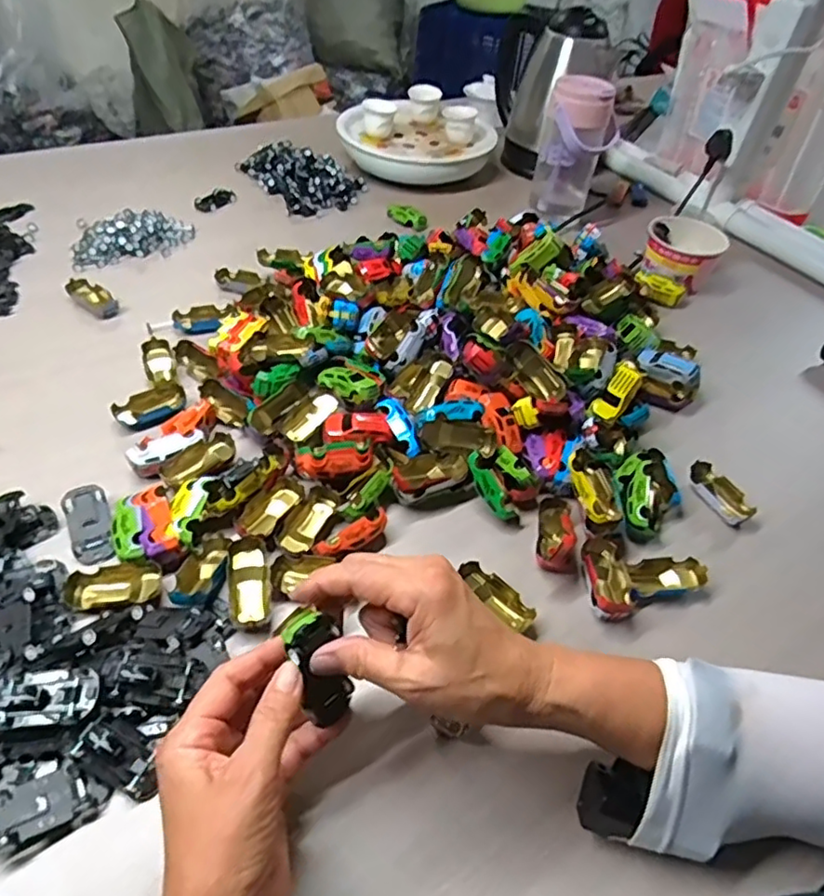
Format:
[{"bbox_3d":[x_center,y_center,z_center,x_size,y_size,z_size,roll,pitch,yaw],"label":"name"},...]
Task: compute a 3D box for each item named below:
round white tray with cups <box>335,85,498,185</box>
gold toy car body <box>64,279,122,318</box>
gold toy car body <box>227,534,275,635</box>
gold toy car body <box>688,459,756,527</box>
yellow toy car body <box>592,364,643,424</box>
[{"bbox_3d":[0.009,-0.500,0.981,0.246,0.077,0.184,-3,48,-9],"label":"round white tray with cups"},{"bbox_3d":[-0.351,-0.166,0.683,0.058,0.019,0.036,37,54,24],"label":"gold toy car body"},{"bbox_3d":[-0.117,0.098,0.450,0.030,0.019,0.067,-6,49,-12],"label":"gold toy car body"},{"bbox_3d":[0.270,0.040,0.547,0.028,0.017,0.062,-24,55,-26],"label":"gold toy car body"},{"bbox_3d":[0.191,-0.052,0.573,0.024,0.016,0.056,34,81,22],"label":"yellow toy car body"}]

